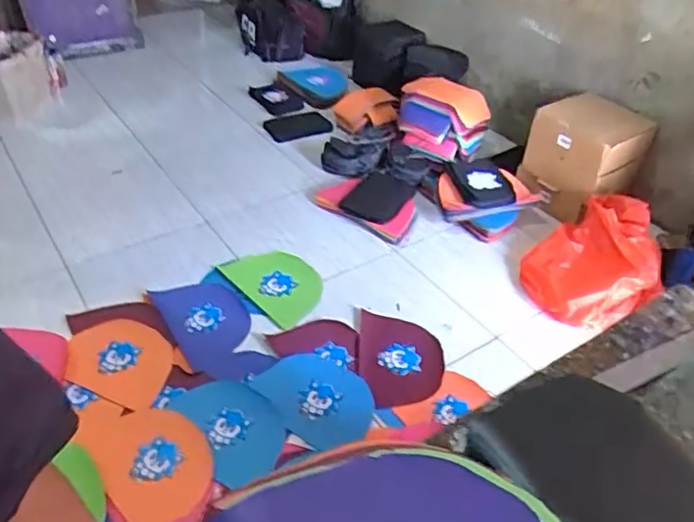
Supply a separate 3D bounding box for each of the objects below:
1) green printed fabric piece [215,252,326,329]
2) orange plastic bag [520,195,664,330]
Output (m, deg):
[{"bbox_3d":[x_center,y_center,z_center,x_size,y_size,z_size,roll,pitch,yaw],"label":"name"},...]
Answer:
[{"bbox_3d":[-0.181,0.052,1.587,0.191,0.012,0.287,-28,50,-32],"label":"green printed fabric piece"},{"bbox_3d":[0.664,-0.004,1.598,0.331,0.193,0.396,22,43,19],"label":"orange plastic bag"}]

